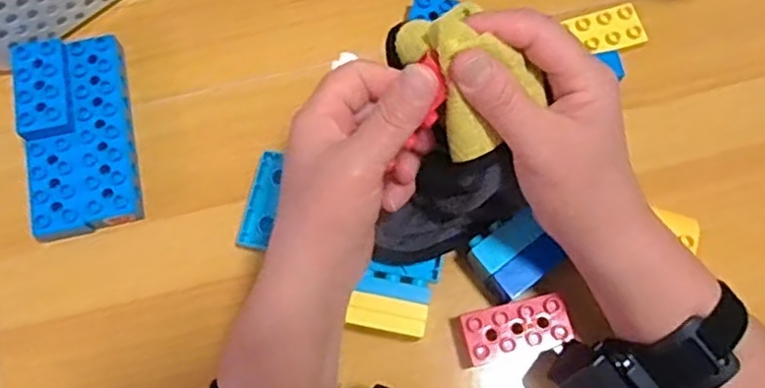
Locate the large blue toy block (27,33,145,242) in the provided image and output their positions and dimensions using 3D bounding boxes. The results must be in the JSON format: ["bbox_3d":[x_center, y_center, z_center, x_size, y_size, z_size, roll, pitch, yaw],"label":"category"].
[{"bbox_3d":[-0.193,-0.037,0.423,0.062,0.023,0.127,-11,73,-5],"label":"large blue toy block"}]

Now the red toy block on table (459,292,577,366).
[{"bbox_3d":[0.079,0.081,0.390,0.061,0.025,0.030,-11,73,-5],"label":"red toy block on table"}]

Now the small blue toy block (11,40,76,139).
[{"bbox_3d":[-0.221,-0.070,0.425,0.033,0.006,0.069,-13,73,-6],"label":"small blue toy block"}]

